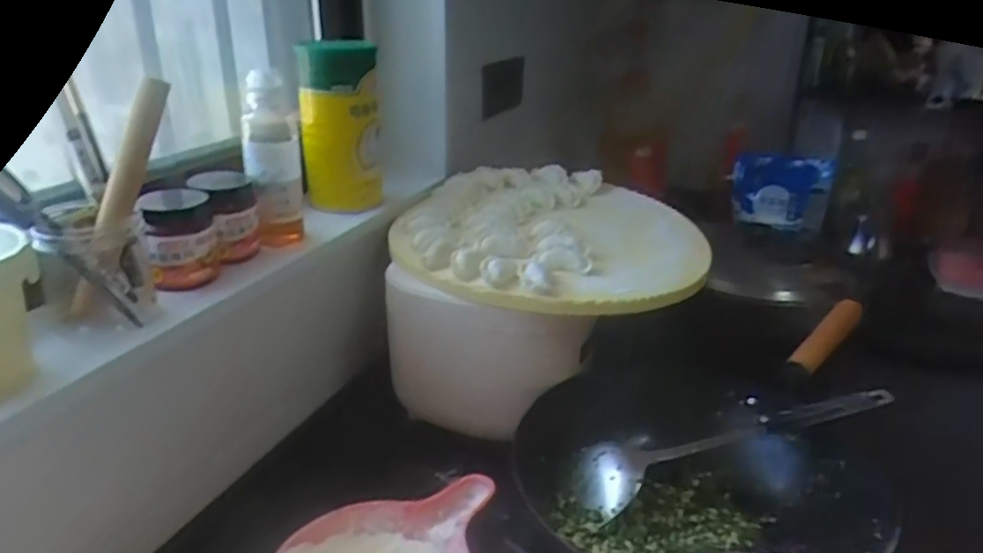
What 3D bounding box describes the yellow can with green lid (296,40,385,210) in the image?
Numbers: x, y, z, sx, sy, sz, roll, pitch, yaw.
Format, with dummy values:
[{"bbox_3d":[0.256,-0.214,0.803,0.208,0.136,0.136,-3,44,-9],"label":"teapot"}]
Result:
[{"bbox_3d":[-0.196,-0.192,0.893,0.090,0.219,0.074,-10,23,-25],"label":"yellow can with green lid"}]

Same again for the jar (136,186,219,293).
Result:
[{"bbox_3d":[-0.304,-0.037,0.674,0.066,0.085,0.057,-9,22,-22],"label":"jar"}]

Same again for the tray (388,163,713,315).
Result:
[{"bbox_3d":[0.087,-0.061,0.894,0.380,0.065,0.422,9,22,21],"label":"tray"}]

